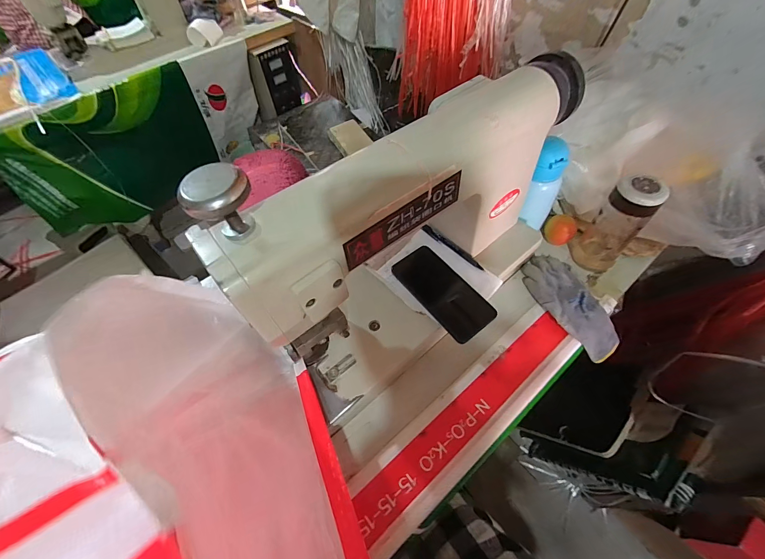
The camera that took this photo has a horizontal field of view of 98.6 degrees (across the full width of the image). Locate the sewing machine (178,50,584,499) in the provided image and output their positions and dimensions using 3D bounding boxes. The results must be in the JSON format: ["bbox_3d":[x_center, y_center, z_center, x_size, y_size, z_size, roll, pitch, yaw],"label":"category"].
[{"bbox_3d":[0.096,-0.037,0.433,0.518,0.339,0.251,-35,60,-19],"label":"sewing machine"}]

